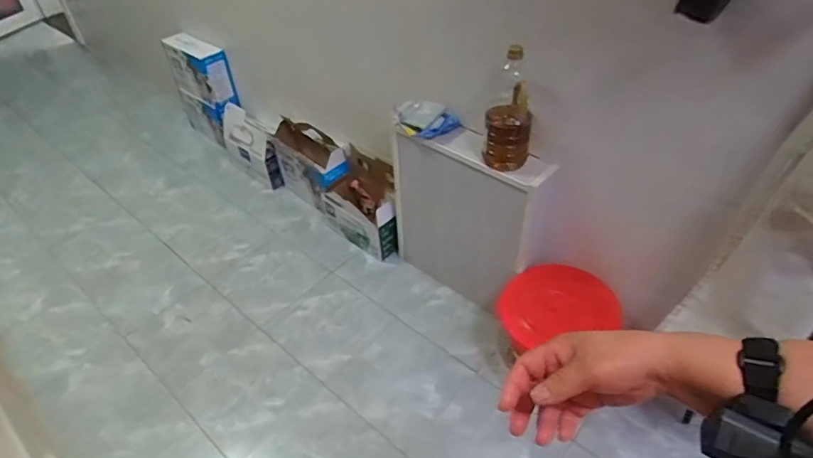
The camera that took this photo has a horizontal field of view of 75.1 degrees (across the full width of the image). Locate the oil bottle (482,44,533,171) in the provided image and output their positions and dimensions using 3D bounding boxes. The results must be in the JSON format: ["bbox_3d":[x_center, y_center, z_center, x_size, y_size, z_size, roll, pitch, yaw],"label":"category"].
[{"bbox_3d":[0.240,-0.282,1.235,0.112,0.270,0.116,6,42,11],"label":"oil bottle"}]

